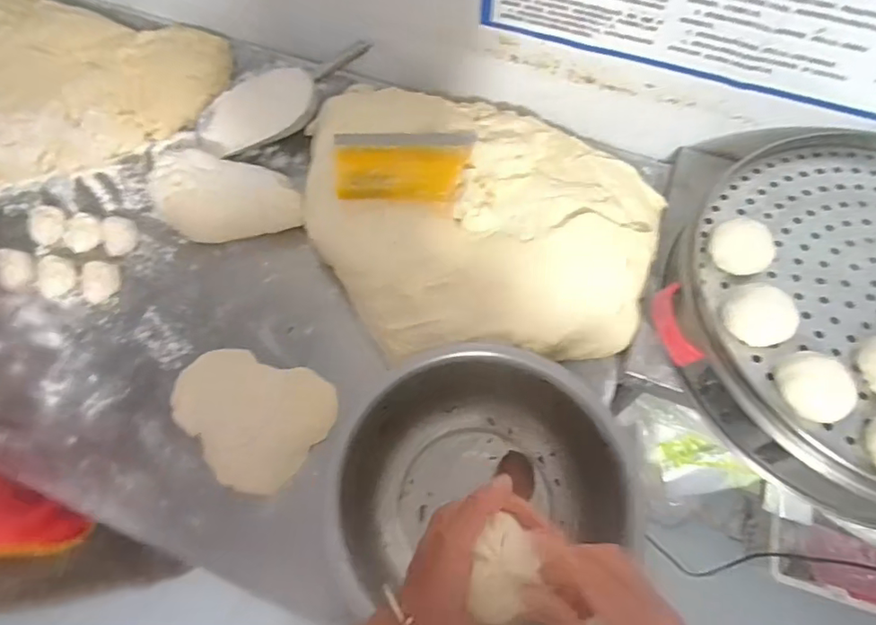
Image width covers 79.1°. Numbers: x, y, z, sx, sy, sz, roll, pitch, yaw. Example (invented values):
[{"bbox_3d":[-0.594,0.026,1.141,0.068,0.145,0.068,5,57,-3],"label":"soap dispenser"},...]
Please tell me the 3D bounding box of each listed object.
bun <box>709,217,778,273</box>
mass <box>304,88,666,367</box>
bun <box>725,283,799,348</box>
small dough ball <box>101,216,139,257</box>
[{"bbox_3d":[0.360,-0.076,0.631,0.064,0.036,0.068,0,63,1],"label":"bun"},{"bbox_3d":[0.031,-0.128,0.743,0.530,0.104,0.414,17,64,9],"label":"mass"},{"bbox_3d":[0.360,0.000,0.592,0.071,0.038,0.065,0,63,1],"label":"bun"},{"bbox_3d":[-0.465,-0.111,0.775,0.049,0.031,0.052,0,63,1],"label":"small dough ball"}]

